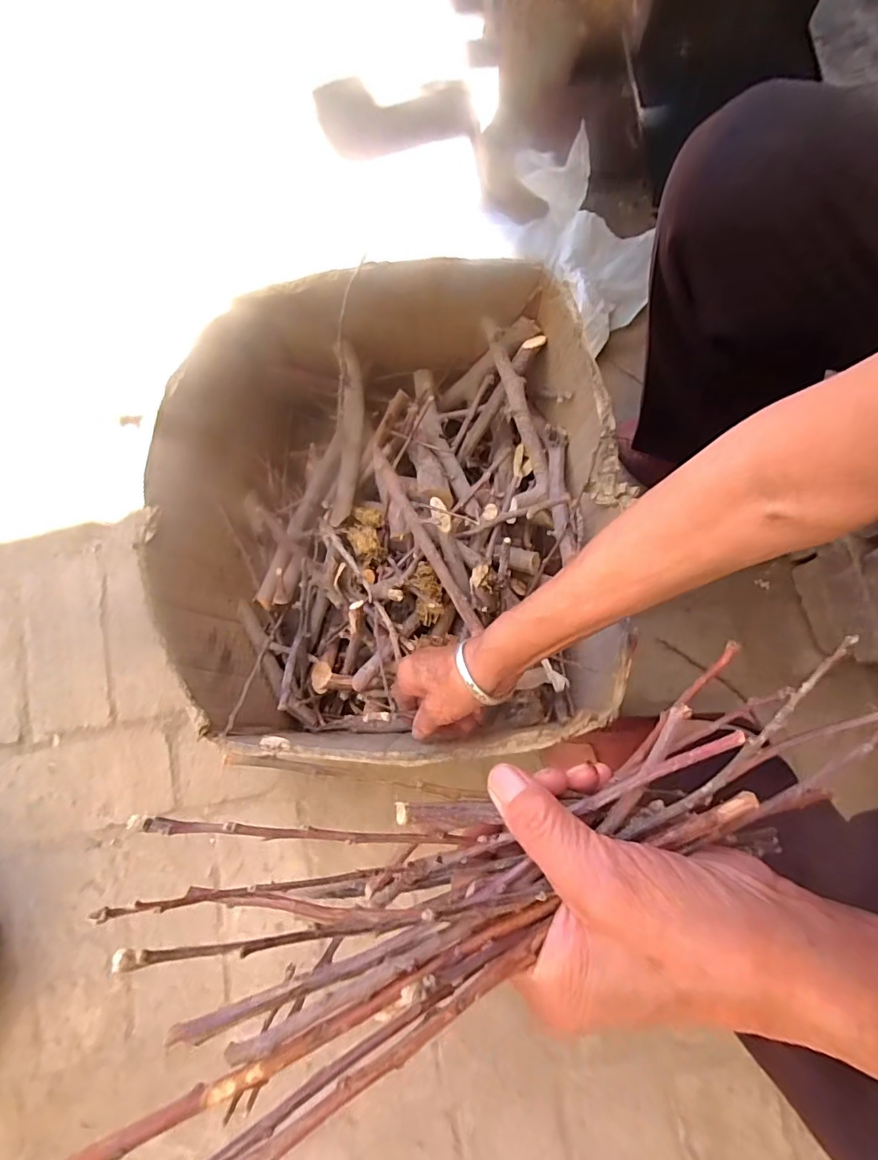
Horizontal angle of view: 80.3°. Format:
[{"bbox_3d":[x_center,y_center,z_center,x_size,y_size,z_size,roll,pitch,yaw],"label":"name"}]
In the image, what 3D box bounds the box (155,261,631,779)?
[{"bbox_3d":[-0.051,-0.061,0.545,0.421,0.198,0.451,-8,79,0],"label":"box"}]

